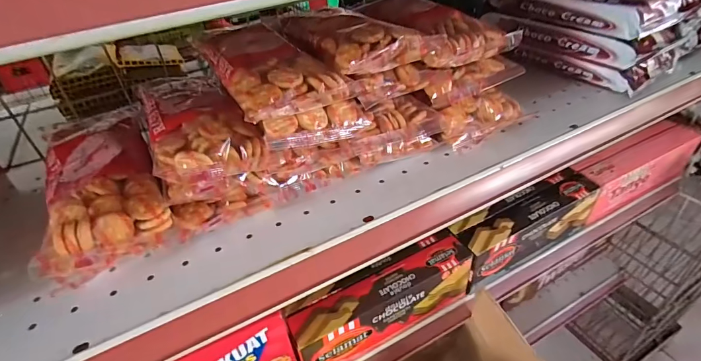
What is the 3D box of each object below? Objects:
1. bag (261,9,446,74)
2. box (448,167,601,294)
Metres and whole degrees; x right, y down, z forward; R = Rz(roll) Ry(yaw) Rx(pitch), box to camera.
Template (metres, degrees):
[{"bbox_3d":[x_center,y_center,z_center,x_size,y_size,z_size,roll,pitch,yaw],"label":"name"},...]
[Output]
[{"bbox_3d":[-0.003,-0.125,0.322,0.085,0.029,0.135,-24,41,-23],"label":"bag"},{"bbox_3d":[0.224,0.058,0.488,0.212,0.070,0.053,-22,40,-21],"label":"box"}]

